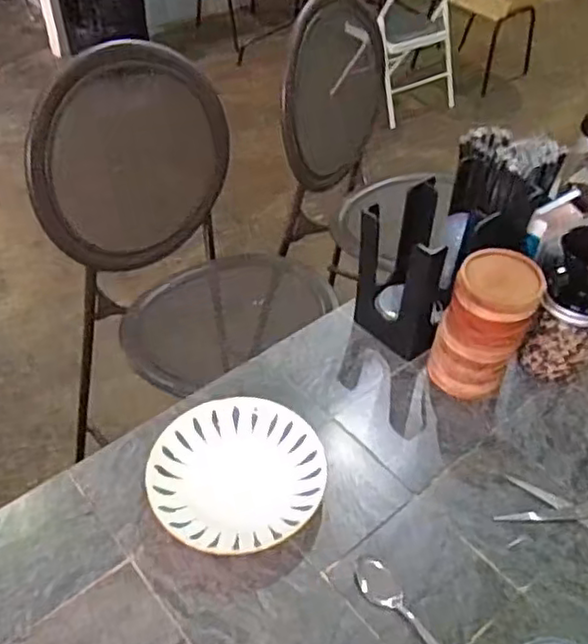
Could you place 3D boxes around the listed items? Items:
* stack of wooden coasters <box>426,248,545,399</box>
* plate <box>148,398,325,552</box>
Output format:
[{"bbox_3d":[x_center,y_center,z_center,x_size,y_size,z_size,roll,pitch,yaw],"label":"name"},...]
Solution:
[{"bbox_3d":[0.238,0.014,0.832,0.101,0.196,0.087,21,48,19],"label":"stack of wooden coasters"},{"bbox_3d":[-0.066,0.177,0.772,0.196,0.031,0.189,0,45,0],"label":"plate"}]

